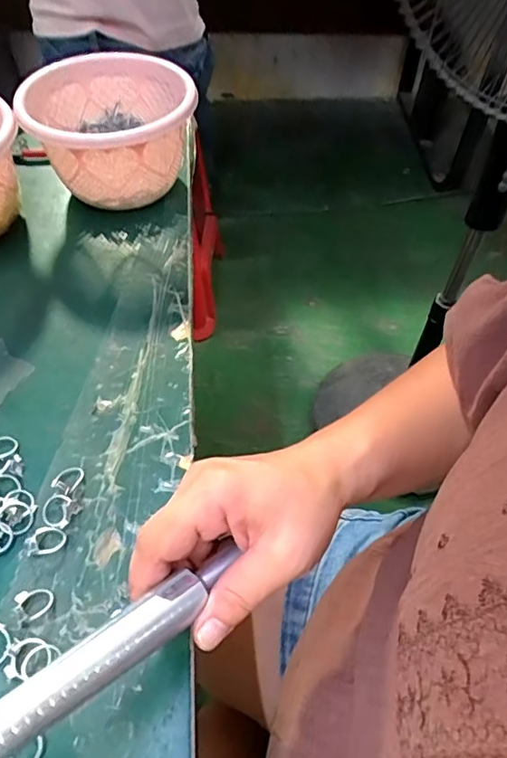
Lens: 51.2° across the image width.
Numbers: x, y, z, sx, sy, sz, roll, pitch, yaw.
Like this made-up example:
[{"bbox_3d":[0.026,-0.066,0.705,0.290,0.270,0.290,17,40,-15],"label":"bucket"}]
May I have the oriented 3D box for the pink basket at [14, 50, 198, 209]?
[{"bbox_3d":[-0.120,-0.213,0.472,0.133,0.090,0.128,-3,54,-3],"label":"pink basket"}]

